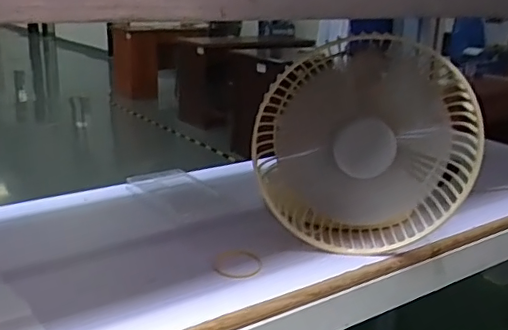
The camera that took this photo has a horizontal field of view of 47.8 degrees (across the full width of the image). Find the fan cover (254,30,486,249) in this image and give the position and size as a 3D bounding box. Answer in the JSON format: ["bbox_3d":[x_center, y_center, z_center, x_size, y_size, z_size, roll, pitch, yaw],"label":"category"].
[{"bbox_3d":[0.102,-0.016,0.538,0.200,0.184,0.069,4,17,6],"label":"fan cover"}]

